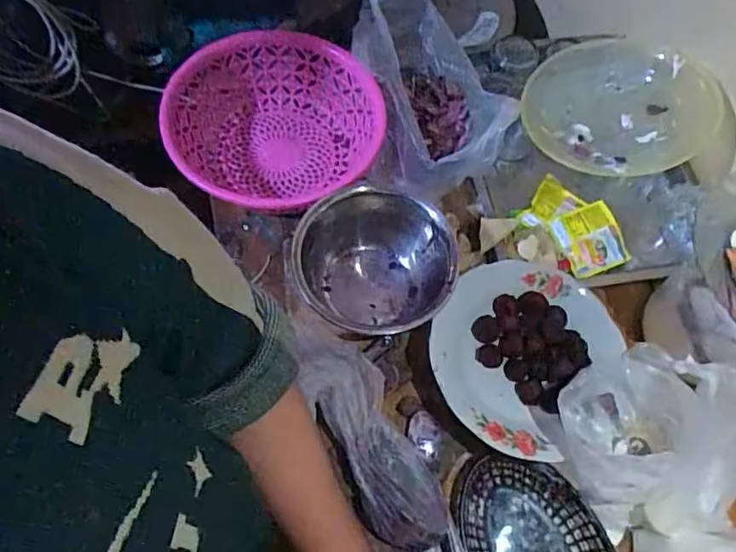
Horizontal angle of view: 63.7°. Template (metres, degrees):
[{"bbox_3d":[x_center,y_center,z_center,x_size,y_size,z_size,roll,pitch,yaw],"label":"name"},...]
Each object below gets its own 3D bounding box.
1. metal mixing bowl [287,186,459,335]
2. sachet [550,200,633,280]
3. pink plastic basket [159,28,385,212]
[{"bbox_3d":[0.010,-0.013,0.670,0.157,0.096,0.172,1,66,-2],"label":"metal mixing bowl"},{"bbox_3d":[0.282,-0.047,0.750,0.084,0.011,0.089,-19,68,-11],"label":"sachet"},{"bbox_3d":[-0.130,-0.201,0.770,0.249,0.103,0.244,1,66,-2],"label":"pink plastic basket"}]

